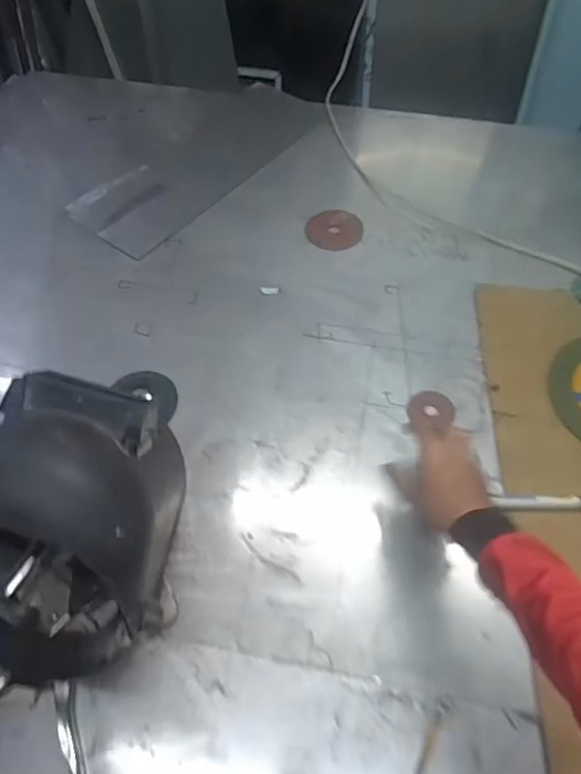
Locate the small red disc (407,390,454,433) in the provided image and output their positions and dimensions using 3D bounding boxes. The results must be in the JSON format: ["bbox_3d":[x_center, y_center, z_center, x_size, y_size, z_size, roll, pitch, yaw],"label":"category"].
[{"bbox_3d":[0.186,0.031,0.739,0.062,0.006,0.065,1,57,-1],"label":"small red disc"}]

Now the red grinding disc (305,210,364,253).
[{"bbox_3d":[0.075,-0.268,0.944,0.093,0.005,0.095,1,57,-1],"label":"red grinding disc"}]

